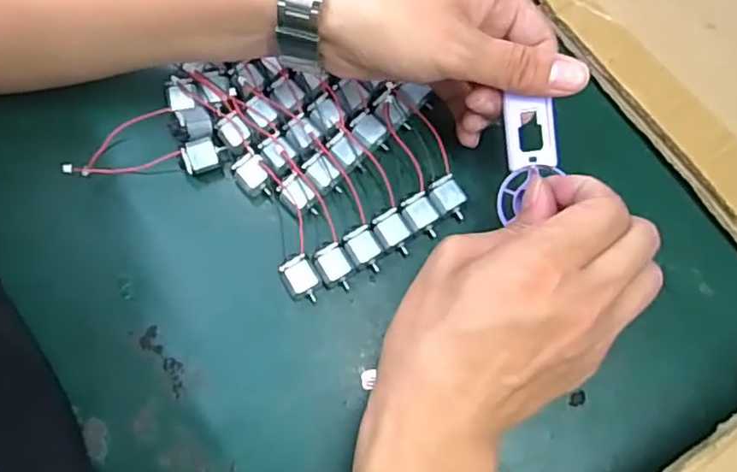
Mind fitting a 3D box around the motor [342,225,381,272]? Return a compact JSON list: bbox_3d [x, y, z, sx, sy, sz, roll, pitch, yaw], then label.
[{"bbox_3d":[-0.002,0.009,0.372,0.017,0.013,0.025,-30,76,-10],"label":"motor"}]

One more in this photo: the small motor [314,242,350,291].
[{"bbox_3d":[-0.020,0.019,0.371,0.016,0.015,0.025,-23,75,-8],"label":"small motor"}]

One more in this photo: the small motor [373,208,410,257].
[{"bbox_3d":[0.015,-0.001,0.375,0.019,0.012,0.027,-30,76,-10],"label":"small motor"}]

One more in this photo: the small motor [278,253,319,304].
[{"bbox_3d":[-0.039,0.025,0.368,0.018,0.016,0.025,-24,75,-10],"label":"small motor"}]

